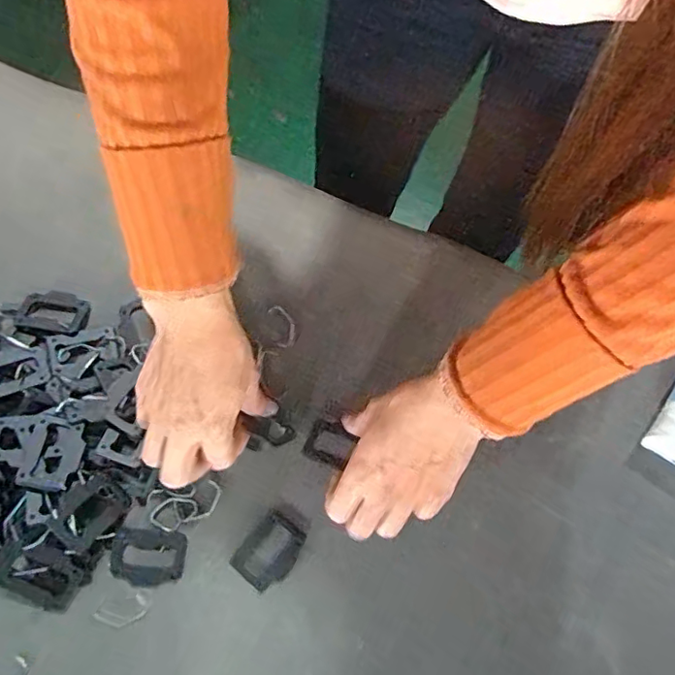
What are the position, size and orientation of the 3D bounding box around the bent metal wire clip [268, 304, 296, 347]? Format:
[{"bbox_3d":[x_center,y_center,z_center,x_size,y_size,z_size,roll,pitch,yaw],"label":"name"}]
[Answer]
[{"bbox_3d":[-0.043,-0.010,0.448,0.017,0.004,0.035,-17,76,-3],"label":"bent metal wire clip"}]

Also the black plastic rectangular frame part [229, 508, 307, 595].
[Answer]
[{"bbox_3d":[-0.049,0.156,0.408,0.038,0.004,0.051,39,80,10],"label":"black plastic rectangular frame part"}]

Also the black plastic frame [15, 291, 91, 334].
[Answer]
[{"bbox_3d":[-0.224,-0.021,0.444,0.052,0.010,0.033,9,76,4],"label":"black plastic frame"}]

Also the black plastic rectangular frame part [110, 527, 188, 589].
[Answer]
[{"bbox_3d":[-0.138,0.160,0.405,0.052,0.006,0.040,6,76,3],"label":"black plastic rectangular frame part"}]

